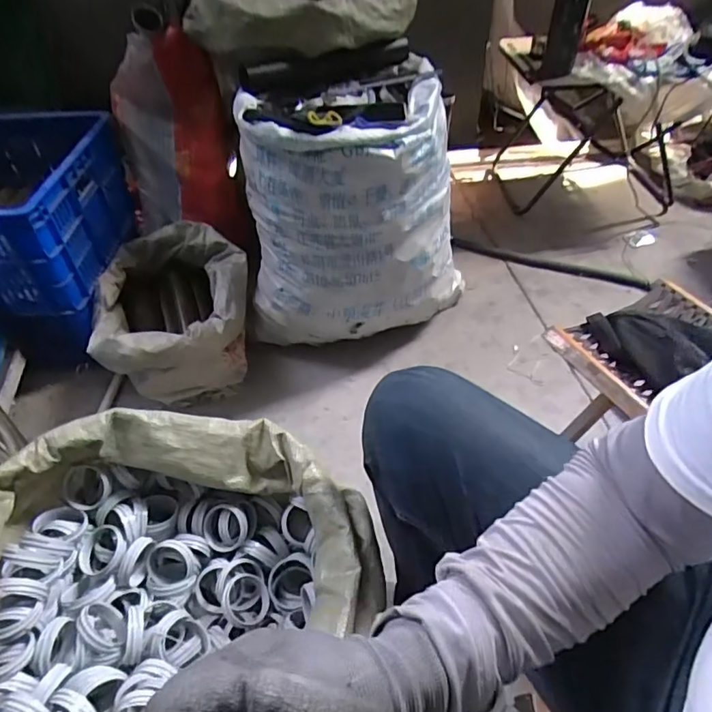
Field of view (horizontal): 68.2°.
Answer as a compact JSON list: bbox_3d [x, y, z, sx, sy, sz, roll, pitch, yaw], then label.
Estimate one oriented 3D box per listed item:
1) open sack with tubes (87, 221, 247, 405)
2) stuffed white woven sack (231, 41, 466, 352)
[{"bbox_3d":[-0.384,-0.097,1.150,0.306,0.187,0.371,-10,46,-9],"label":"open sack with tubes"},{"bbox_3d":[-0.007,-0.327,1.126,0.459,0.473,0.386,-6,46,-5],"label":"stuffed white woven sack"}]

